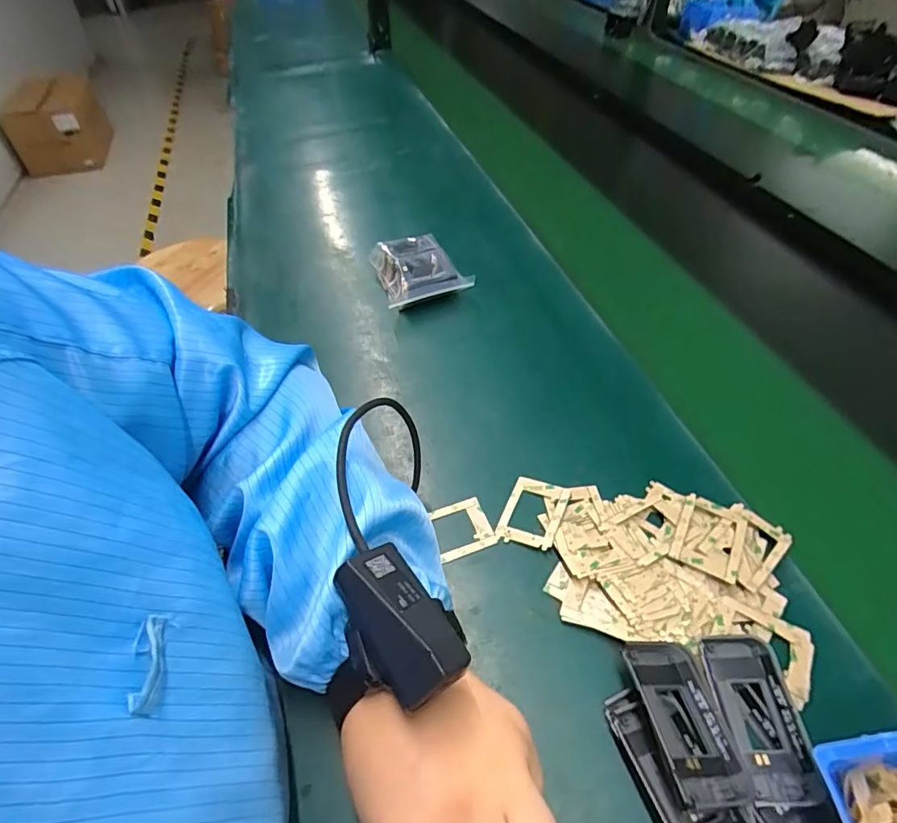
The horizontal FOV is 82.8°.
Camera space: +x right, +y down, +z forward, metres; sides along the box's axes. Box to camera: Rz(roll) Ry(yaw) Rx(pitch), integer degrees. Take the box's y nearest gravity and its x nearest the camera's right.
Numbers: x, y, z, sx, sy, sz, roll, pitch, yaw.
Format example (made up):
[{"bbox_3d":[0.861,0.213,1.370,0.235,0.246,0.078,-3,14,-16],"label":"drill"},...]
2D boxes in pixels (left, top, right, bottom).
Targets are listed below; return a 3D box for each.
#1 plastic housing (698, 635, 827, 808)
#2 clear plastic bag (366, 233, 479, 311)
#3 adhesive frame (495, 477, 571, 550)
[{"bbox_3d":[0.159,0.156,0.262,0.039,0.012,0.074,3,49,2],"label":"plastic housing"},{"bbox_3d":[-0.031,-0.148,0.548,0.087,0.047,0.103,-18,49,-7],"label":"clear plastic bag"},{"bbox_3d":[0.060,0.070,0.359,0.040,0.004,0.053,20,52,16],"label":"adhesive frame"}]

